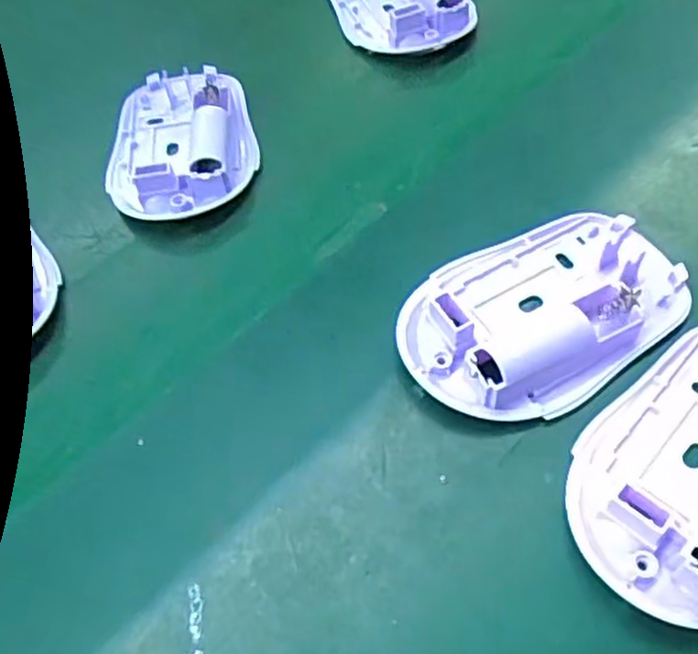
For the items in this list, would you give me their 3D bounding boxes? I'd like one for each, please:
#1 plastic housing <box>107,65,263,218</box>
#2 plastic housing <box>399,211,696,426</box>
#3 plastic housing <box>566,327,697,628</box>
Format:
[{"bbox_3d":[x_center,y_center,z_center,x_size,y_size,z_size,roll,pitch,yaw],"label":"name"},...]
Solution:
[{"bbox_3d":[-0.071,-0.080,0.305,0.060,0.020,0.086,-10,56,-2],"label":"plastic housing"},{"bbox_3d":[0.062,-0.007,0.234,0.094,0.016,0.061,-23,58,-11],"label":"plastic housing"},{"bbox_3d":[0.100,0.035,0.204,0.060,0.013,0.093,23,60,20],"label":"plastic housing"}]

